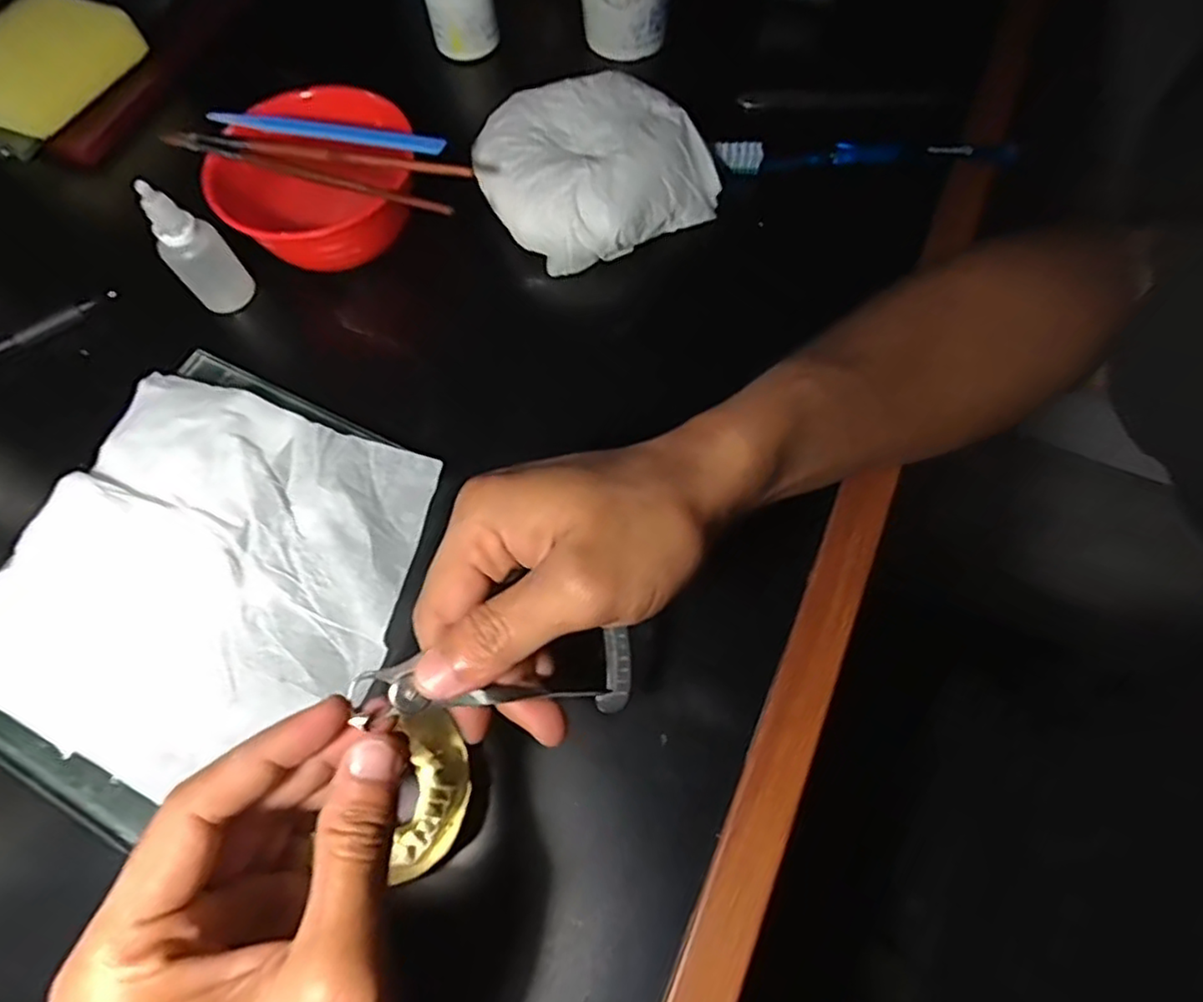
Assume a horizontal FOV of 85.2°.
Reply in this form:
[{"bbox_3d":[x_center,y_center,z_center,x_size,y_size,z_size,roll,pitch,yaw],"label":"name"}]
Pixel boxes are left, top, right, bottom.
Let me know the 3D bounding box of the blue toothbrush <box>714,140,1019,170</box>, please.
[{"bbox_3d":[0.157,-0.207,0.394,0.173,0.016,0.016,2,72,1],"label":"blue toothbrush"}]

